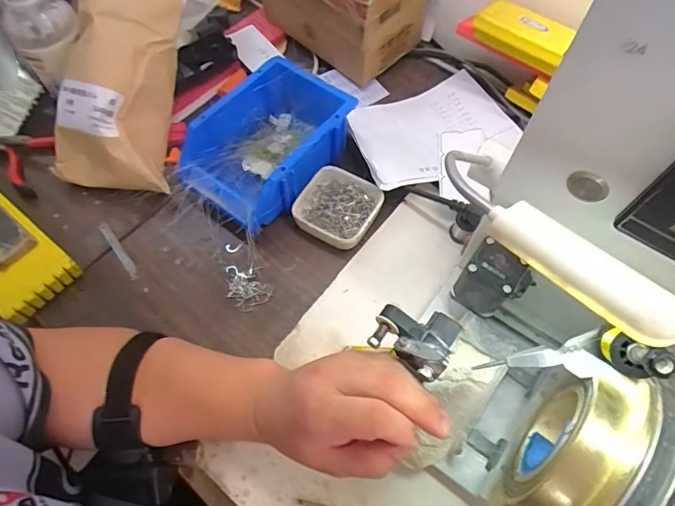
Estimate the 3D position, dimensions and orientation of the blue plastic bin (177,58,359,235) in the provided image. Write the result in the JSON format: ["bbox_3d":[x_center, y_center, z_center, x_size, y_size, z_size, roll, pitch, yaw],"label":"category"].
[{"bbox_3d":[-0.078,-0.118,0.512,0.129,0.080,0.179,36,69,17],"label":"blue plastic bin"}]

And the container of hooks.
[{"bbox_3d":[0.002,-0.049,0.505,0.080,0.030,0.088,29,67,14],"label":"container of hooks"}]

